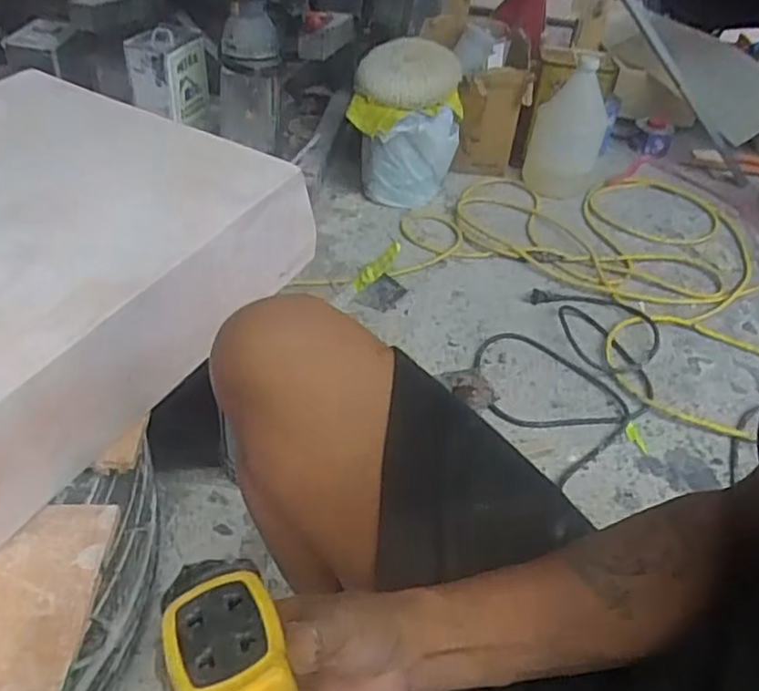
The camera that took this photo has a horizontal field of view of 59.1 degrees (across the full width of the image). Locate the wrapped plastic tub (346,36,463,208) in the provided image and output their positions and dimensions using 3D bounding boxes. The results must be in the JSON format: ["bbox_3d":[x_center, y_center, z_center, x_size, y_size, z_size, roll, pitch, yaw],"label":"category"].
[{"bbox_3d":[0.056,-0.461,1.396,0.220,0.273,0.256,8,43,1],"label":"wrapped plastic tub"}]

